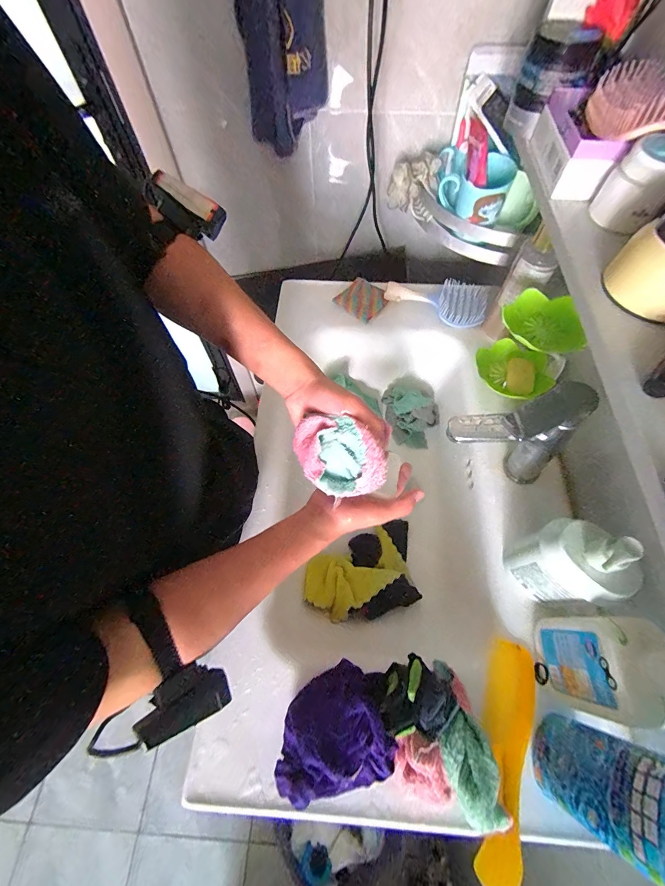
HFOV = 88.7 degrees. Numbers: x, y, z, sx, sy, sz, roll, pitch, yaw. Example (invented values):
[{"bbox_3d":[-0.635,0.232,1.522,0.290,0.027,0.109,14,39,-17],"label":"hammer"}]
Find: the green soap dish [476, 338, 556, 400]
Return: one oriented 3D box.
[{"bbox_3d":[0.277,-0.112,0.523,0.110,0.033,0.091,39,70,18],"label":"green soap dish"}]

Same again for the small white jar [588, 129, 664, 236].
[{"bbox_3d":[0.287,-0.243,0.322,0.052,0.067,0.052,32,68,15],"label":"small white jar"}]

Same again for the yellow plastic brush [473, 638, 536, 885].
[{"bbox_3d":[0.182,0.327,0.358,0.045,0.029,0.205,17,64,9],"label":"yellow plastic brush"}]

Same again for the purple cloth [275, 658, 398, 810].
[{"bbox_3d":[0.002,0.297,0.347,0.126,0.047,0.101,-26,66,-12],"label":"purple cloth"}]

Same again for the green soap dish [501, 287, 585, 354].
[{"bbox_3d":[0.280,-0.161,0.455,0.101,0.018,0.098,0,63,0],"label":"green soap dish"}]

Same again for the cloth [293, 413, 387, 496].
[{"bbox_3d":[0.006,0.014,0.358,0.083,0.058,0.077,-13,64,-6],"label":"cloth"}]

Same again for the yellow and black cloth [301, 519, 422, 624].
[{"bbox_3d":[0.051,0.201,0.525,0.182,0.065,0.121,-16,64,-8],"label":"yellow and black cloth"}]

